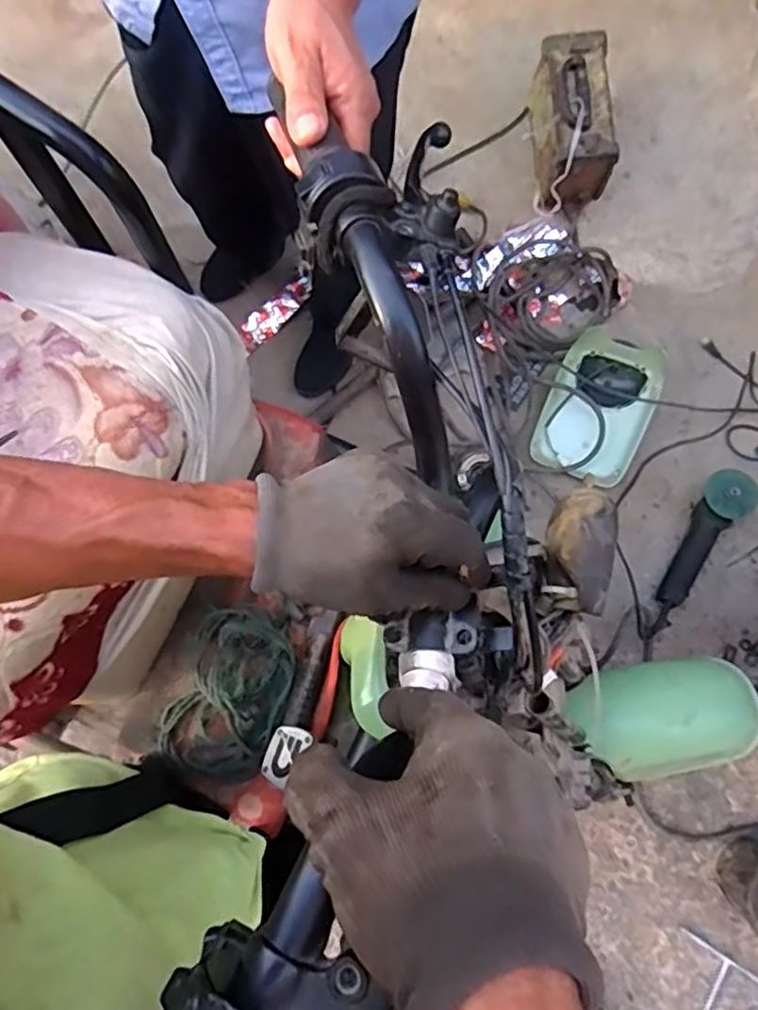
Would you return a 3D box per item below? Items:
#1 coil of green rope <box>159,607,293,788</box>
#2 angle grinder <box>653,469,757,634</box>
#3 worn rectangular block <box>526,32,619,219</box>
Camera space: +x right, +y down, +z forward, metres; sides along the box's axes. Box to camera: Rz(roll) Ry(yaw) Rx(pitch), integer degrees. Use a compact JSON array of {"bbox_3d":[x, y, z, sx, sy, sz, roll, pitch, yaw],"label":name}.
[{"bbox_3d":[-0.222,0.279,0.985,0.166,0.051,0.249,21,77,7],"label":"coil of green rope"},{"bbox_3d":[0.668,0.101,1.360,0.107,0.089,0.361,25,77,7],"label":"angle grinder"},{"bbox_3d":[0.421,-0.814,1.447,0.152,0.198,0.299,-2,75,1],"label":"worn rectangular block"}]

